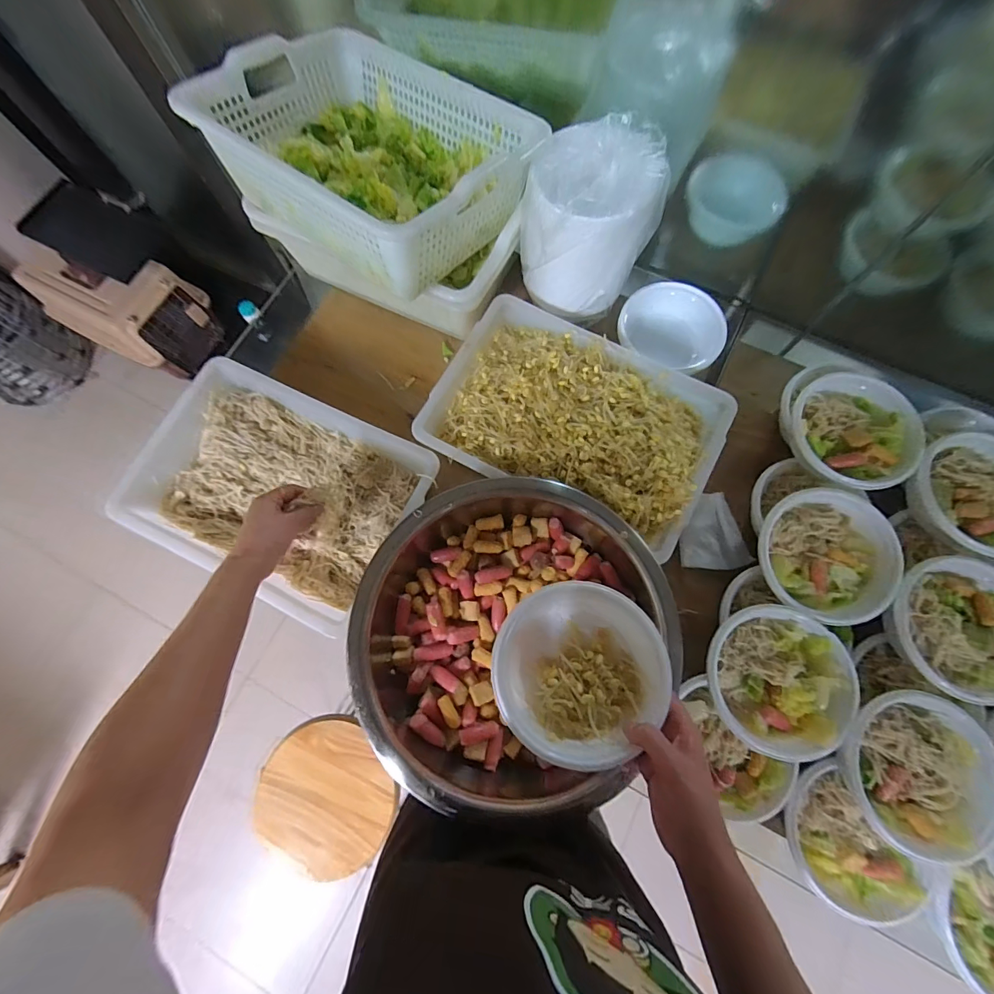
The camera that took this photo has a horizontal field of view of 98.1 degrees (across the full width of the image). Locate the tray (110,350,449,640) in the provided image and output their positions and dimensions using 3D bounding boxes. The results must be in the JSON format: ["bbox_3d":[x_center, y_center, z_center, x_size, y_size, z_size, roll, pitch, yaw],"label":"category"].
[{"bbox_3d":[-0.318,-0.016,0.633,0.388,0.072,0.292,26,76,8],"label":"tray"}]

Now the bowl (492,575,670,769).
[{"bbox_3d":[0.079,0.172,0.442,0.160,0.070,0.157,0,74,1],"label":"bowl"}]

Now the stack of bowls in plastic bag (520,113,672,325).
[{"bbox_3d":[0.127,-0.389,0.632,0.160,0.199,0.155,41,79,11],"label":"stack of bowls in plastic bag"}]

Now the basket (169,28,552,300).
[{"bbox_3d":[-0.178,-0.496,0.610,0.427,0.125,0.310,38,78,11],"label":"basket"}]

